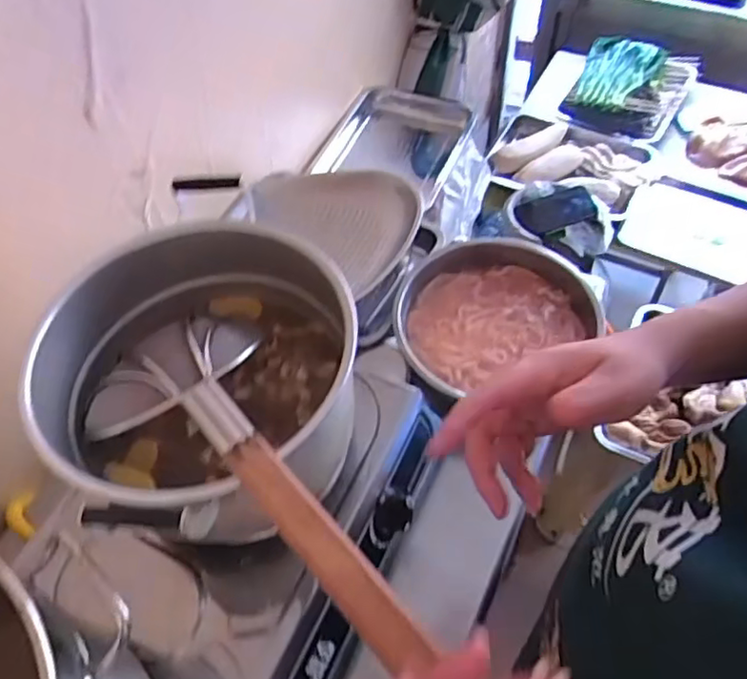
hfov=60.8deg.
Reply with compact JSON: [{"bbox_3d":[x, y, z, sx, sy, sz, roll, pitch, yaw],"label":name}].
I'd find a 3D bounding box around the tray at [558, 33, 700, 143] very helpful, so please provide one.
[{"bbox_3d":[0.630,-0.626,1.562,0.250,0.076,0.360,23,59,18],"label":"tray"}]

